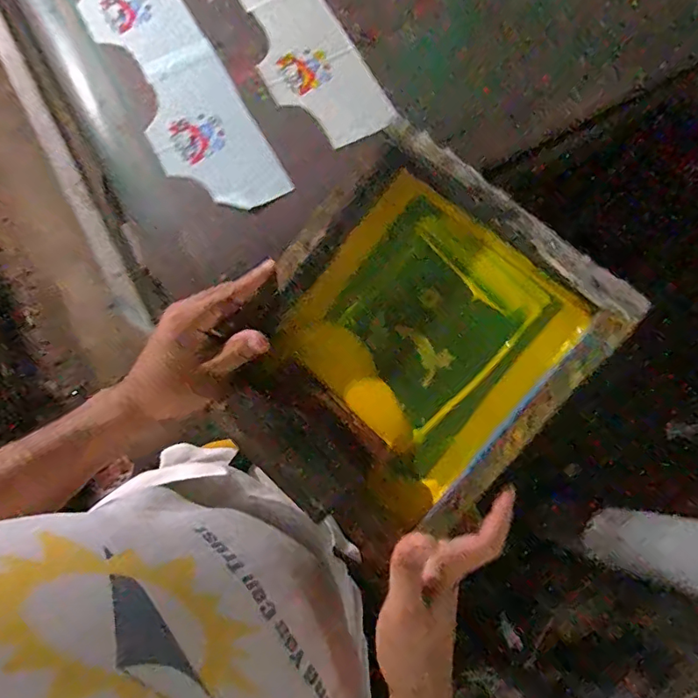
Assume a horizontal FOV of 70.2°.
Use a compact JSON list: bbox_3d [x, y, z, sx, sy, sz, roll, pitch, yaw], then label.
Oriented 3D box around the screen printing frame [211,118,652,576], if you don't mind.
[{"bbox_3d":[0.037,0.002,0.413,0.243,0.055,0.294,42,97,8],"label":"screen printing frame"}]

